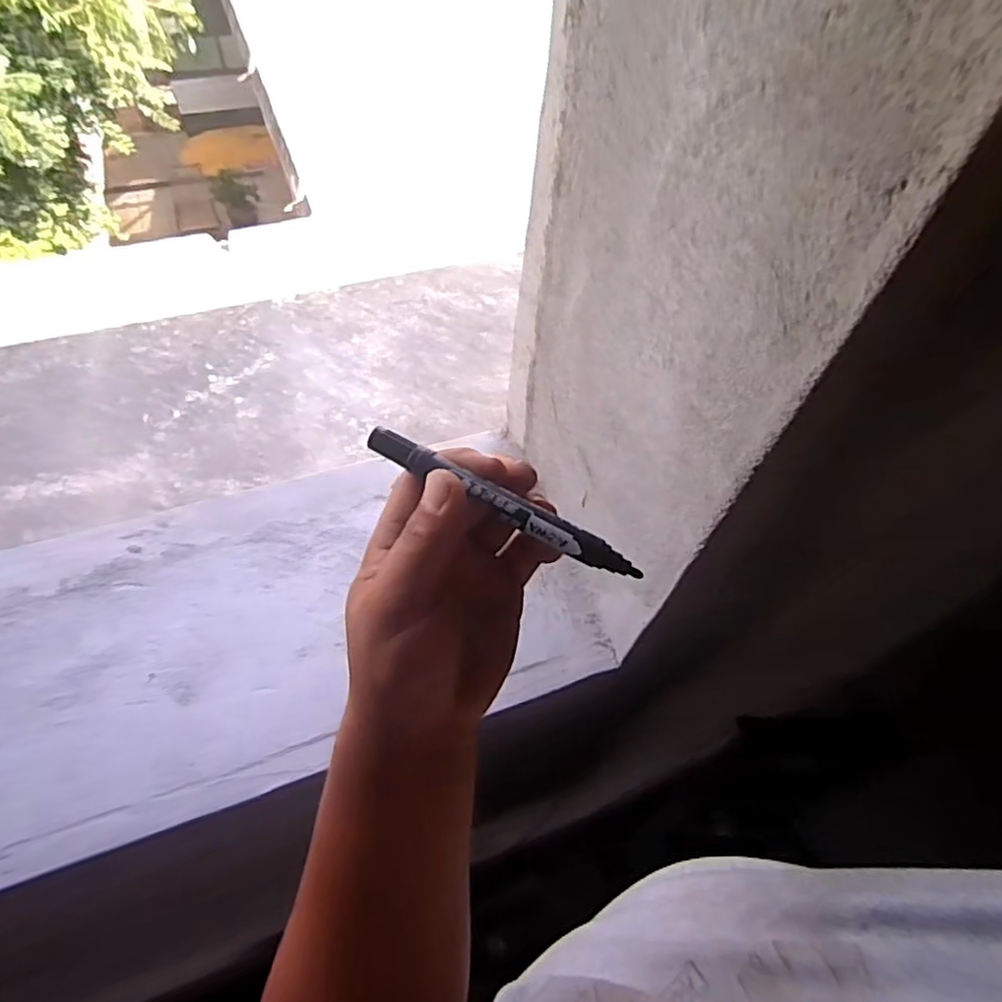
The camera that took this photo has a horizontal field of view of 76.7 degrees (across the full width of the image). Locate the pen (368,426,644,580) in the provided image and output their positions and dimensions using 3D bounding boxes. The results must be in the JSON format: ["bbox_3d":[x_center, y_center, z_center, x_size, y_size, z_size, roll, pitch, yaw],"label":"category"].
[{"bbox_3d":[-0.001,0.000,0.293,0.140,0.010,0.012,27,57,14],"label":"pen"}]

